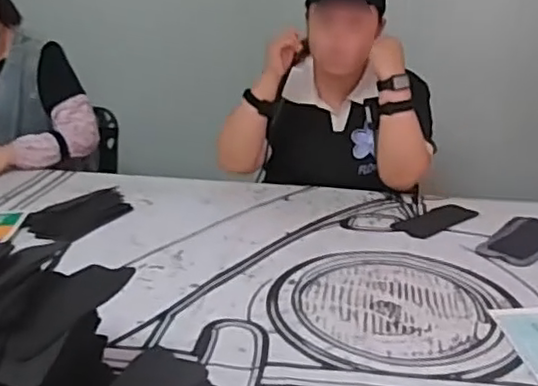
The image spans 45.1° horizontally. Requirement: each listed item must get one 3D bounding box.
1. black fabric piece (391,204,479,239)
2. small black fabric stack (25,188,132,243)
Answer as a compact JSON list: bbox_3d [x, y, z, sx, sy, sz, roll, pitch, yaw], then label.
[{"bbox_3d":[0.336,0.054,1.304,0.190,0.009,0.084,-15,24,-37],"label":"black fabric piece"},{"bbox_3d":[-0.387,0.037,1.306,0.179,0.012,0.253,8,21,21],"label":"small black fabric stack"}]

